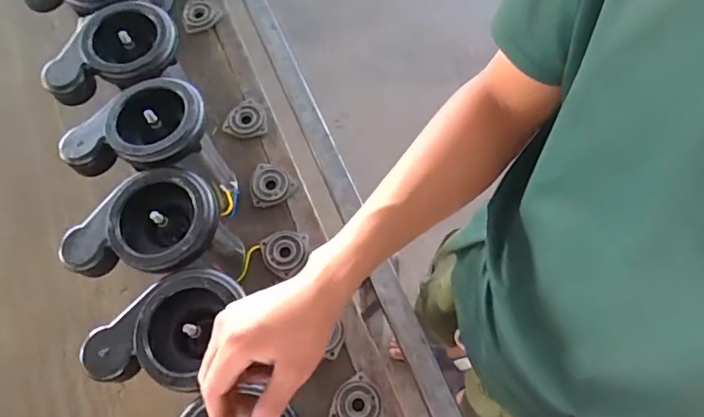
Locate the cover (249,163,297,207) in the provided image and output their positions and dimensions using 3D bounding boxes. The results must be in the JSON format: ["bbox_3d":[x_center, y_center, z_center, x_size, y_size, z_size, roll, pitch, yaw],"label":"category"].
[{"bbox_3d":[-0.120,-0.037,0.750,0.065,0.015,0.066,-14,69,-4],"label":"cover"}]

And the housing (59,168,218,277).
[{"bbox_3d":[-0.231,0.018,0.564,0.170,0.061,0.121,0,69,1],"label":"housing"}]

